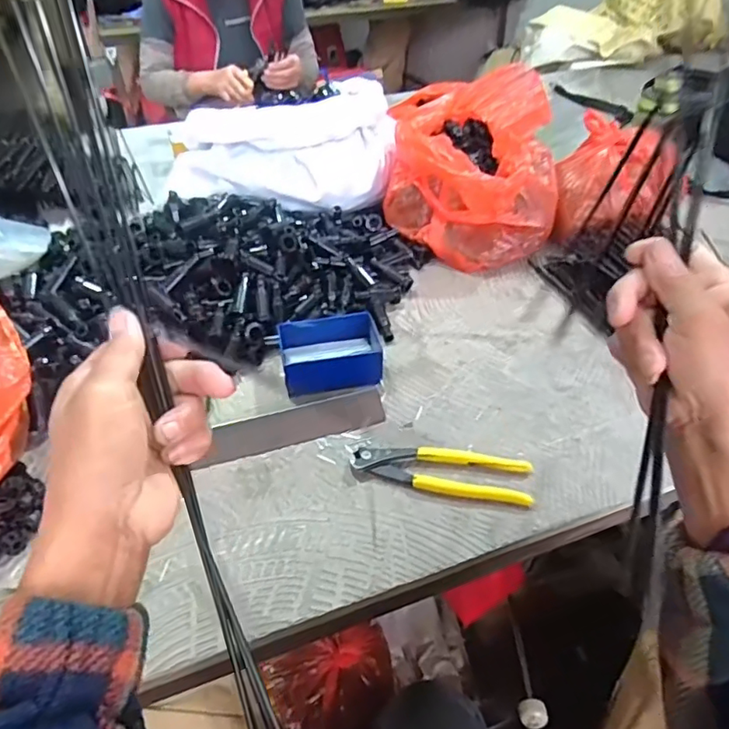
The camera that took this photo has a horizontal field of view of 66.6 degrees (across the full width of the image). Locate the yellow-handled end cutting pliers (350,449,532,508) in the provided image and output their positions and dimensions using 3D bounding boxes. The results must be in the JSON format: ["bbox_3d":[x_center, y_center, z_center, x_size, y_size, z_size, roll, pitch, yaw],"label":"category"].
[{"bbox_3d":[0.071,0.097,0.512,0.160,0.015,0.050,4,42,7],"label":"yellow-handled end cutting pliers"}]

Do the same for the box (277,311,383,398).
[{"bbox_3d":[-0.036,-0.012,0.625,0.110,0.041,0.084,-8,42,-7],"label":"box"}]

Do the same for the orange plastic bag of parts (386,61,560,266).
[{"bbox_3d":[0.169,-0.311,0.873,0.258,0.164,0.355,7,42,9],"label":"orange plastic bag of parts"}]

